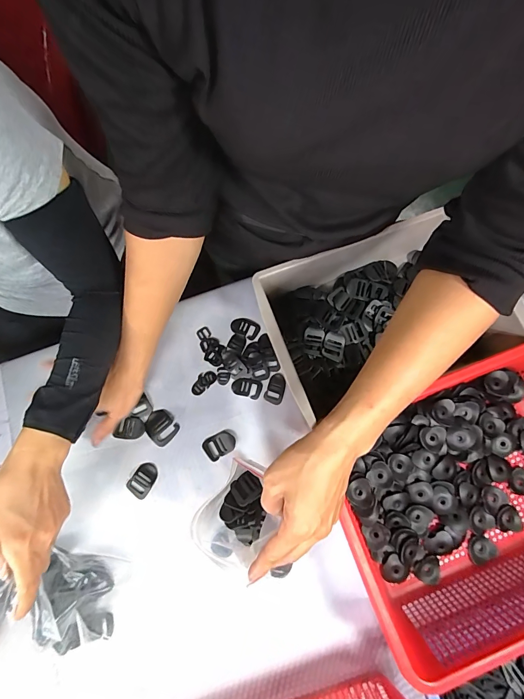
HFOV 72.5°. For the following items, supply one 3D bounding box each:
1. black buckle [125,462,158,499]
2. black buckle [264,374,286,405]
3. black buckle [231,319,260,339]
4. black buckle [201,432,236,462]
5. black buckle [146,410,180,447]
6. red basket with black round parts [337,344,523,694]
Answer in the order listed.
[{"bbox_3d":[-0.160,0.175,0.477,0.031,0.004,0.046,32,80,5],"label":"black buckle"},{"bbox_3d":[0.019,0.056,0.508,0.025,0.004,0.042,16,79,2],"label":"black buckle"},{"bbox_3d":[-0.024,-0.033,0.523,0.041,0.004,0.026,28,80,4],"label":"black buckle"},{"bbox_3d":[-0.059,0.131,0.488,0.045,0.005,0.030,-33,82,-7],"label":"black buckle"},{"bbox_3d":[-0.139,0.107,0.491,0.043,0.004,0.040,37,80,6],"label":"black buckle"},{"bbox_3d":[0.266,0.171,0.423,0.351,0.115,0.237,-19,80,-5],"label":"red basket with black round parts"}]

